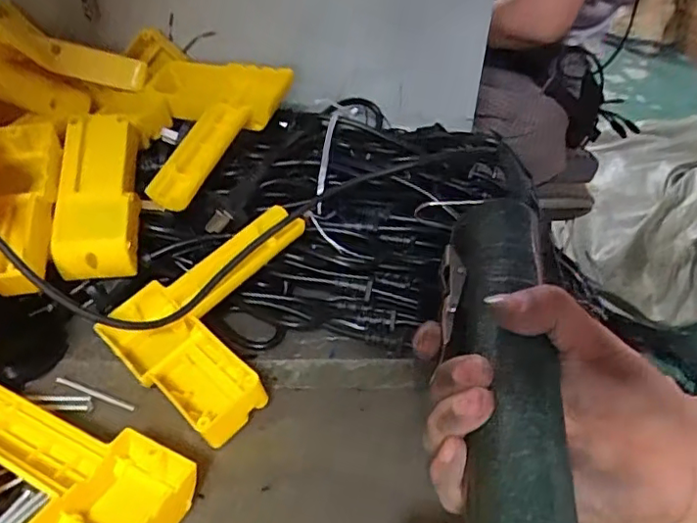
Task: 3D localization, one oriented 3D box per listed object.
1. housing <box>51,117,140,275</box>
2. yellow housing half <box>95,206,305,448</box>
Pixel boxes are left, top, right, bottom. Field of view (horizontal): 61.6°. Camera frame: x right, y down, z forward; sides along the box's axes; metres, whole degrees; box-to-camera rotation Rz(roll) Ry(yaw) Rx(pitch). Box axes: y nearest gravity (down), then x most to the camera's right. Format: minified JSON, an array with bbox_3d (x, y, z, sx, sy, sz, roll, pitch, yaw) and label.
[{"bbox_3d":[-0.169,-0.049,0.395,0.048,0.033,0.116,-4,66,-7],"label":"housing"},{"bbox_3d":[-0.069,0.031,0.365,0.140,0.027,0.113,-42,57,-15],"label":"yellow housing half"}]

